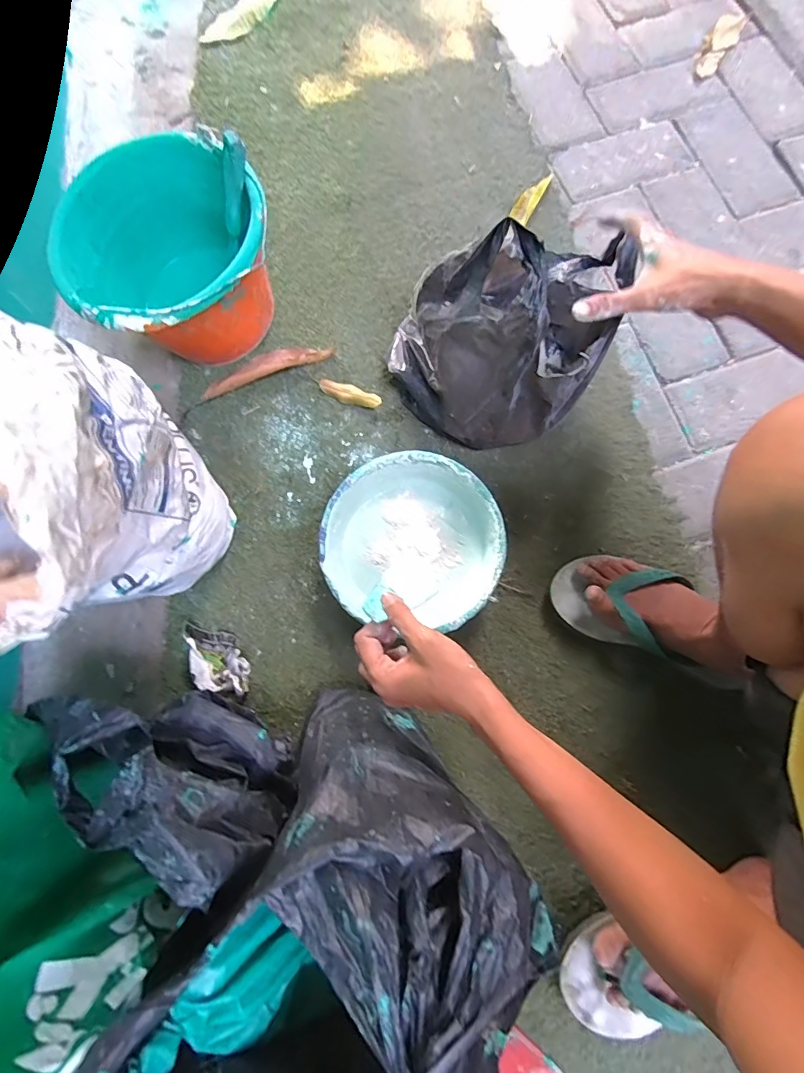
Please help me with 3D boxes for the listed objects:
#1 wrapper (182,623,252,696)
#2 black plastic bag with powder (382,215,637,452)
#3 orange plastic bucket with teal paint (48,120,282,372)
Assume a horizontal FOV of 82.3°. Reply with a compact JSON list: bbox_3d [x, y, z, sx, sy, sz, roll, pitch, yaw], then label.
[{"bbox_3d":[-0.210,0.137,0.520,0.048,0.042,0.101,-38,78,-7],"label":"wrapper"},{"bbox_3d":[0.105,-0.240,0.507,0.230,0.211,0.203,24,79,7],"label":"black plastic bag with powder"},{"bbox_3d":[-0.266,-0.323,0.559,0.230,0.182,0.240,0,77,2],"label":"orange plastic bucket with teal paint"}]

